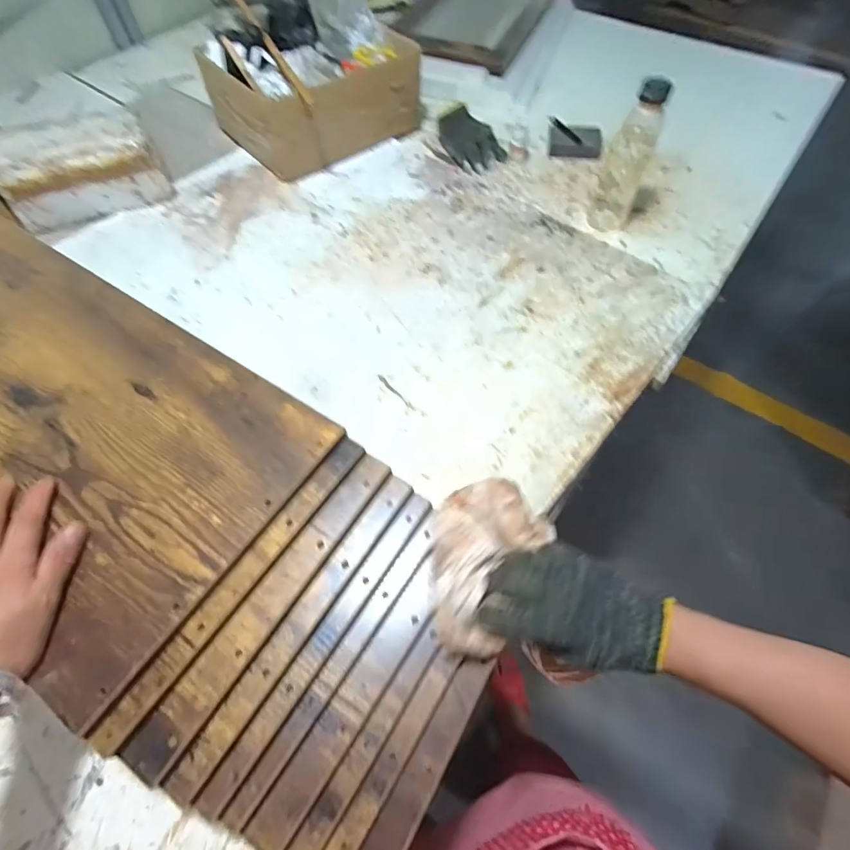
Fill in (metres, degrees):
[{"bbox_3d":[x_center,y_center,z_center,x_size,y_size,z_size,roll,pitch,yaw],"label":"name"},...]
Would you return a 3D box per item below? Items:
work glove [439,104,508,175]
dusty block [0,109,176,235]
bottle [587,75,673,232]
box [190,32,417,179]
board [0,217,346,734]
[{"bbox_3d":[0.078,-0.549,0.849,0.089,0.027,0.181,-25,63,-13],"label":"work glove"},{"bbox_3d":[-0.545,-0.408,0.714,0.229,0.104,0.118,-19,62,-10],"label":"dusty block"},{"bbox_3d":[0.299,-0.384,0.668,0.061,0.207,0.055,7,60,4],"label":"bottle"},{"bbox_3d":[-0.185,-0.596,0.813,0.339,0.124,0.219,-38,67,-19],"label":"box"},{"bbox_3d":[-0.385,-0.033,0.424,0.573,0.014,0.278,26,64,15],"label":"board"}]

